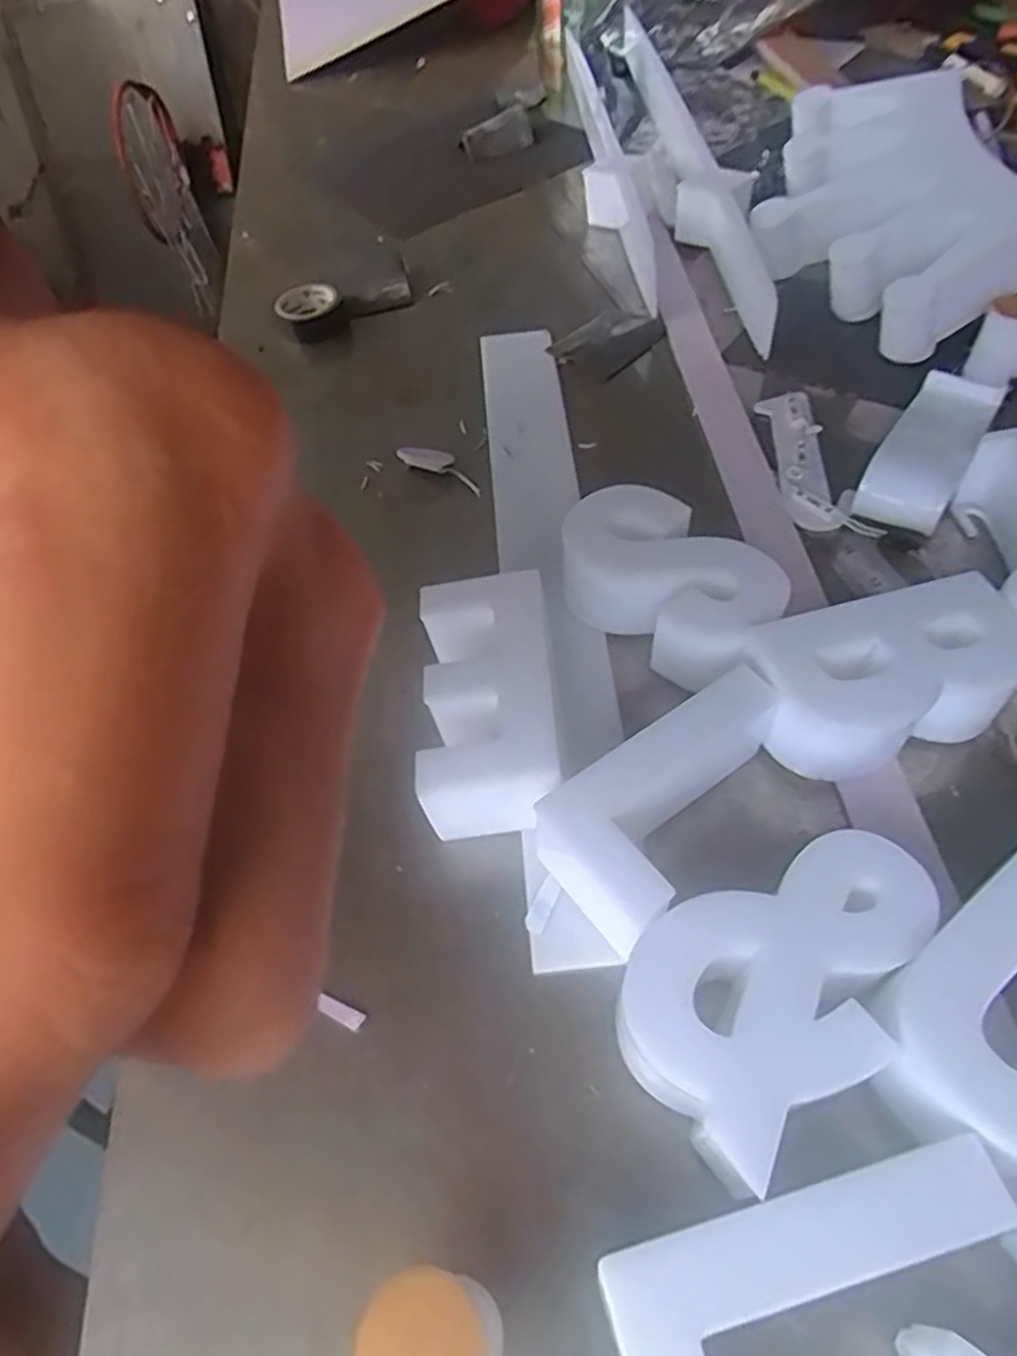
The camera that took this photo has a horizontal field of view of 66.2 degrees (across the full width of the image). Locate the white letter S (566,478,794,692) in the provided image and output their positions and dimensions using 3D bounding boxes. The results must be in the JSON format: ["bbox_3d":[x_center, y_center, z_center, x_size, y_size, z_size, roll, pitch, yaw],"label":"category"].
[{"bbox_3d":[0.075,-0.042,0.381,0.113,0.046,0.078,29,61,25],"label":"white letter S"}]

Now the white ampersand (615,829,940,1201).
[{"bbox_3d":[0.091,0.102,0.264,0.110,0.044,0.069,-34,58,-20],"label":"white ampersand"}]

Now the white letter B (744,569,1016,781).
[{"bbox_3d":[0.162,0.001,0.335,0.110,0.045,0.062,-19,53,-8],"label":"white letter B"}]

